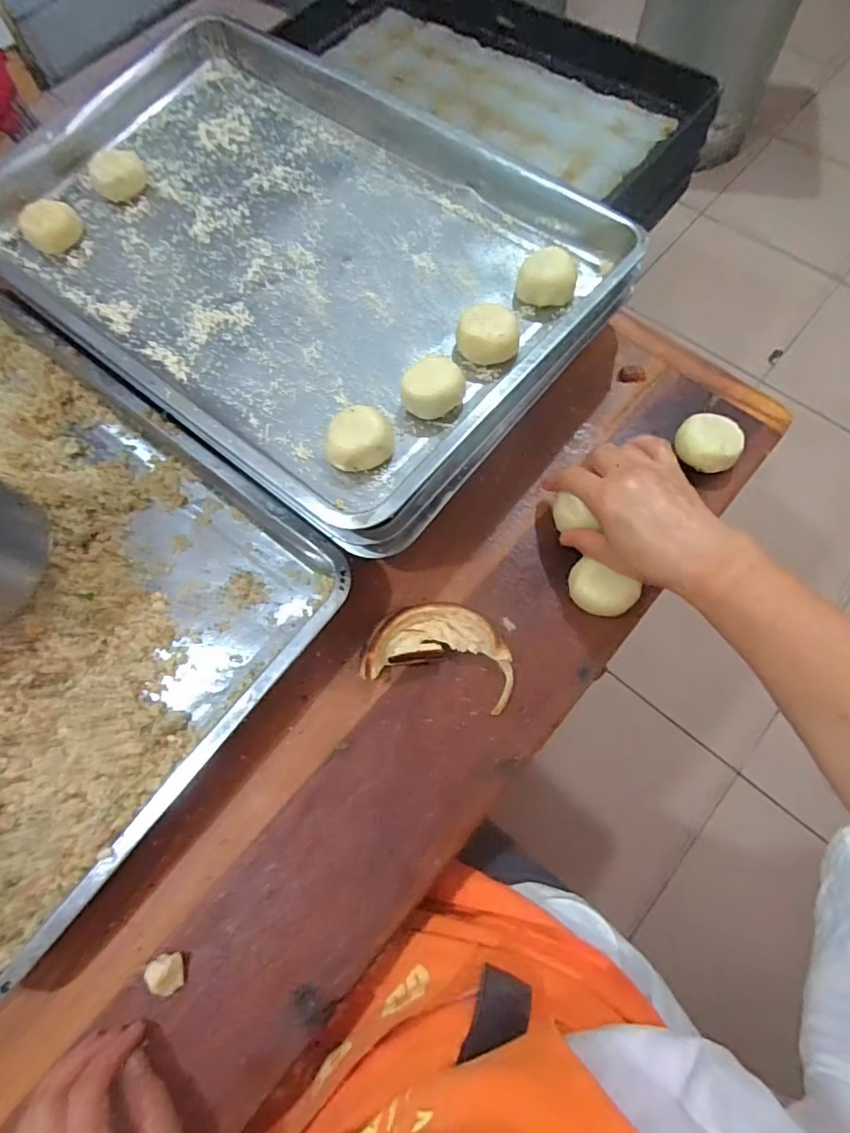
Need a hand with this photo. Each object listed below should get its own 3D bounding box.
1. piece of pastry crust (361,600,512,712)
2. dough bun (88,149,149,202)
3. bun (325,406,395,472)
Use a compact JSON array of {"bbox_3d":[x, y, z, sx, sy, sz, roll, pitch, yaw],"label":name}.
[{"bbox_3d":[0.015,0.066,0.447,0.117,0.016,0.075,12,71,7],"label":"piece of pastry crust"},{"bbox_3d":[-0.328,-0.422,0.589,0.054,0.028,0.054,-35,72,-10],"label":"dough bun"},{"bbox_3d":[-0.051,-0.102,0.438,0.049,0.025,0.049,3,70,4],"label":"bun"}]

